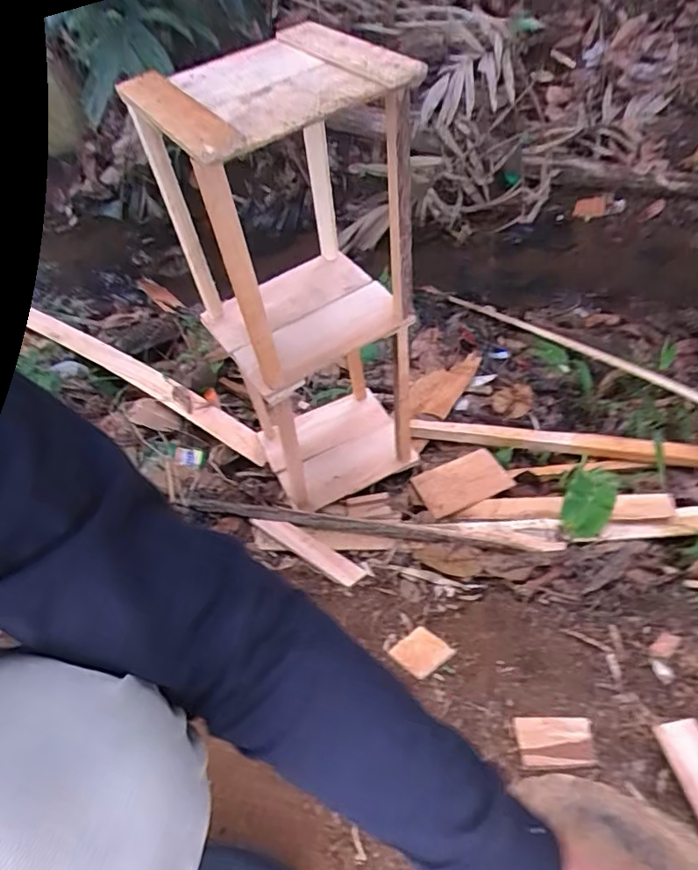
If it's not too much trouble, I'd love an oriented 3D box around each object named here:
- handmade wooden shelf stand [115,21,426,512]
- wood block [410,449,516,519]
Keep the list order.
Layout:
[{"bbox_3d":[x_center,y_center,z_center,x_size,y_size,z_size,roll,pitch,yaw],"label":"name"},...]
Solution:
[{"bbox_3d":[-0.063,-0.167,0.832,0.269,0.661,0.283,-24,48,-16],"label":"handmade wooden shelf stand"},{"bbox_3d":[0.201,0.085,1.006,0.154,0.014,0.109,-23,44,-3],"label":"wood block"}]

